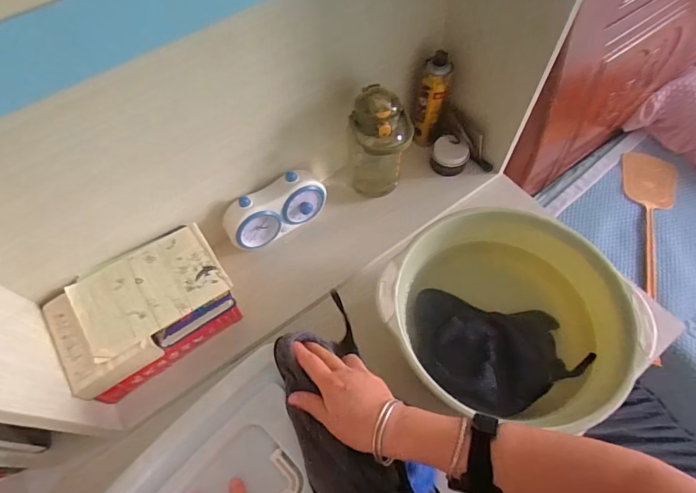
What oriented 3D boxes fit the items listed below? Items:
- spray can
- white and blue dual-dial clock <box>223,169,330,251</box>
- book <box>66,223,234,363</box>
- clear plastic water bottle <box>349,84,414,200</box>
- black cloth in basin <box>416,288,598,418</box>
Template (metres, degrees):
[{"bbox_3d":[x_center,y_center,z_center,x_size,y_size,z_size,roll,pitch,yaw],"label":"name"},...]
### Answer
[{"bbox_3d":[0.146,-0.255,0.717,0.049,0.170,0.053,-1,61,1],"label":"spray can"},{"bbox_3d":[-0.121,-0.068,0.685,0.178,0.087,0.062,-28,64,-13],"label":"white and blue dual-dial clock"},{"bbox_3d":[-0.275,0.057,0.570,0.190,0.014,0.134,-34,66,-16],"label":"book"},{"bbox_3d":[0.052,-0.154,0.665,0.090,0.197,0.083,-1,61,1],"label":"clear plastic water bottle"},{"bbox_3d":[0.214,0.152,0.574,0.235,0.048,0.152,10,62,7],"label":"black cloth in basin"}]

